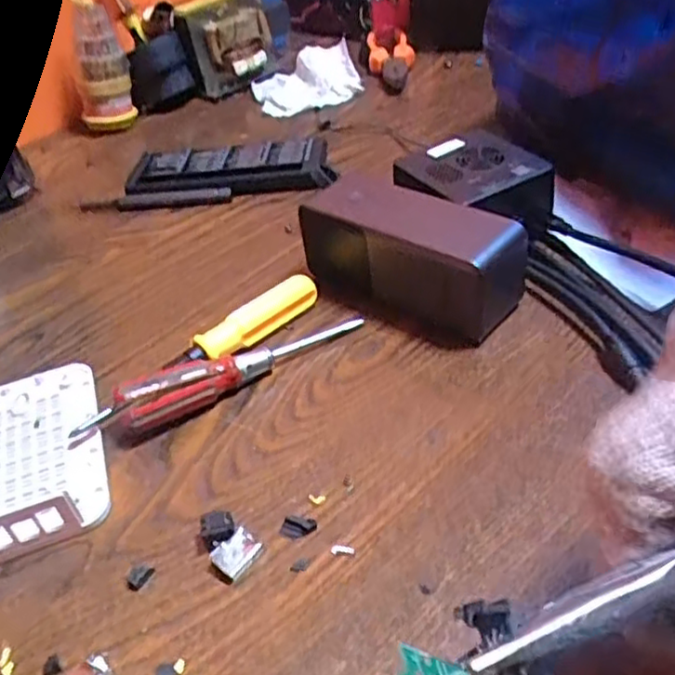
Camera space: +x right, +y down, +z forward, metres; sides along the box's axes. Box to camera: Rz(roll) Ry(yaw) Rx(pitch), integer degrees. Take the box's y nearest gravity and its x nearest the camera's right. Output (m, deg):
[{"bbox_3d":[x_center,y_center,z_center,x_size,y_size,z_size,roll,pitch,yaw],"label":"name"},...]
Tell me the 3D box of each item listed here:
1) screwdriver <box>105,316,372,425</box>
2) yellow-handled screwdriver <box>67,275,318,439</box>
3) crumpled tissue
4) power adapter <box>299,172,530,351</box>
[{"bbox_3d":[-0.049,0.015,0.382,0.140,0.025,0.023,-24,42,-20],"label":"screwdriver"},{"bbox_3d":[-0.077,0.007,0.402,0.158,0.021,0.027,-34,46,-29],"label":"yellow-handled screwdriver"},{"bbox_3d":[-0.033,-0.268,0.723,0.106,0.030,0.097,-10,39,-5],"label":"crumpled tissue"},{"bbox_3d":[0.043,-0.050,0.425,0.134,0.060,0.061,18,45,27],"label":"power adapter"}]

